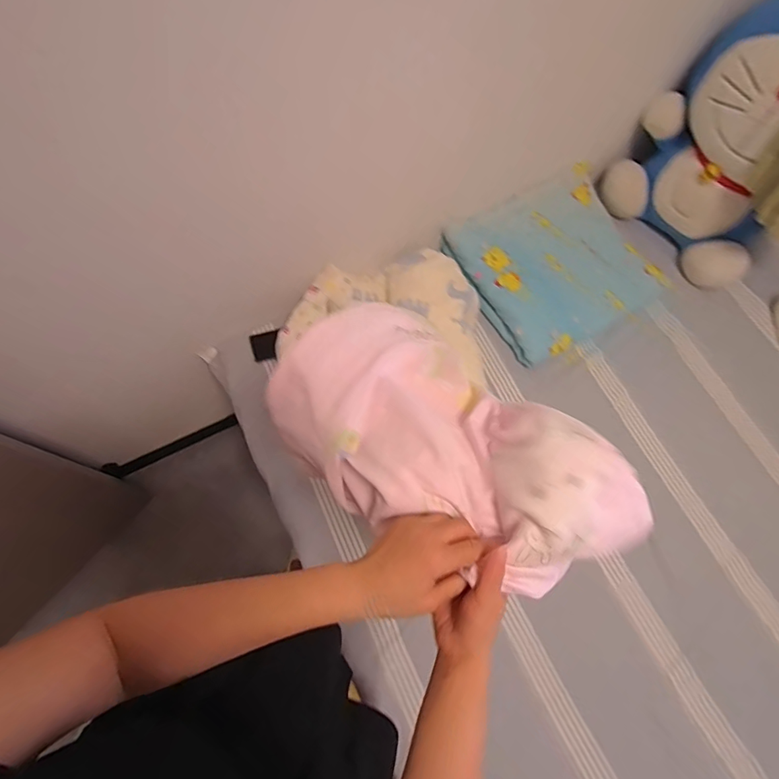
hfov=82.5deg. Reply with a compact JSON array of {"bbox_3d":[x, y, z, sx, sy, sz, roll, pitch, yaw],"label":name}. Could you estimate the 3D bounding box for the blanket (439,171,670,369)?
[{"bbox_3d":[0.412,-0.316,1.095,0.418,0.065,0.400,-26,71,-13],"label":"blanket"}]

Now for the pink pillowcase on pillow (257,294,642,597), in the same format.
[{"bbox_3d":[0.054,0.040,0.477,0.382,0.100,0.233,33,68,33],"label":"pink pillowcase on pillow"}]

